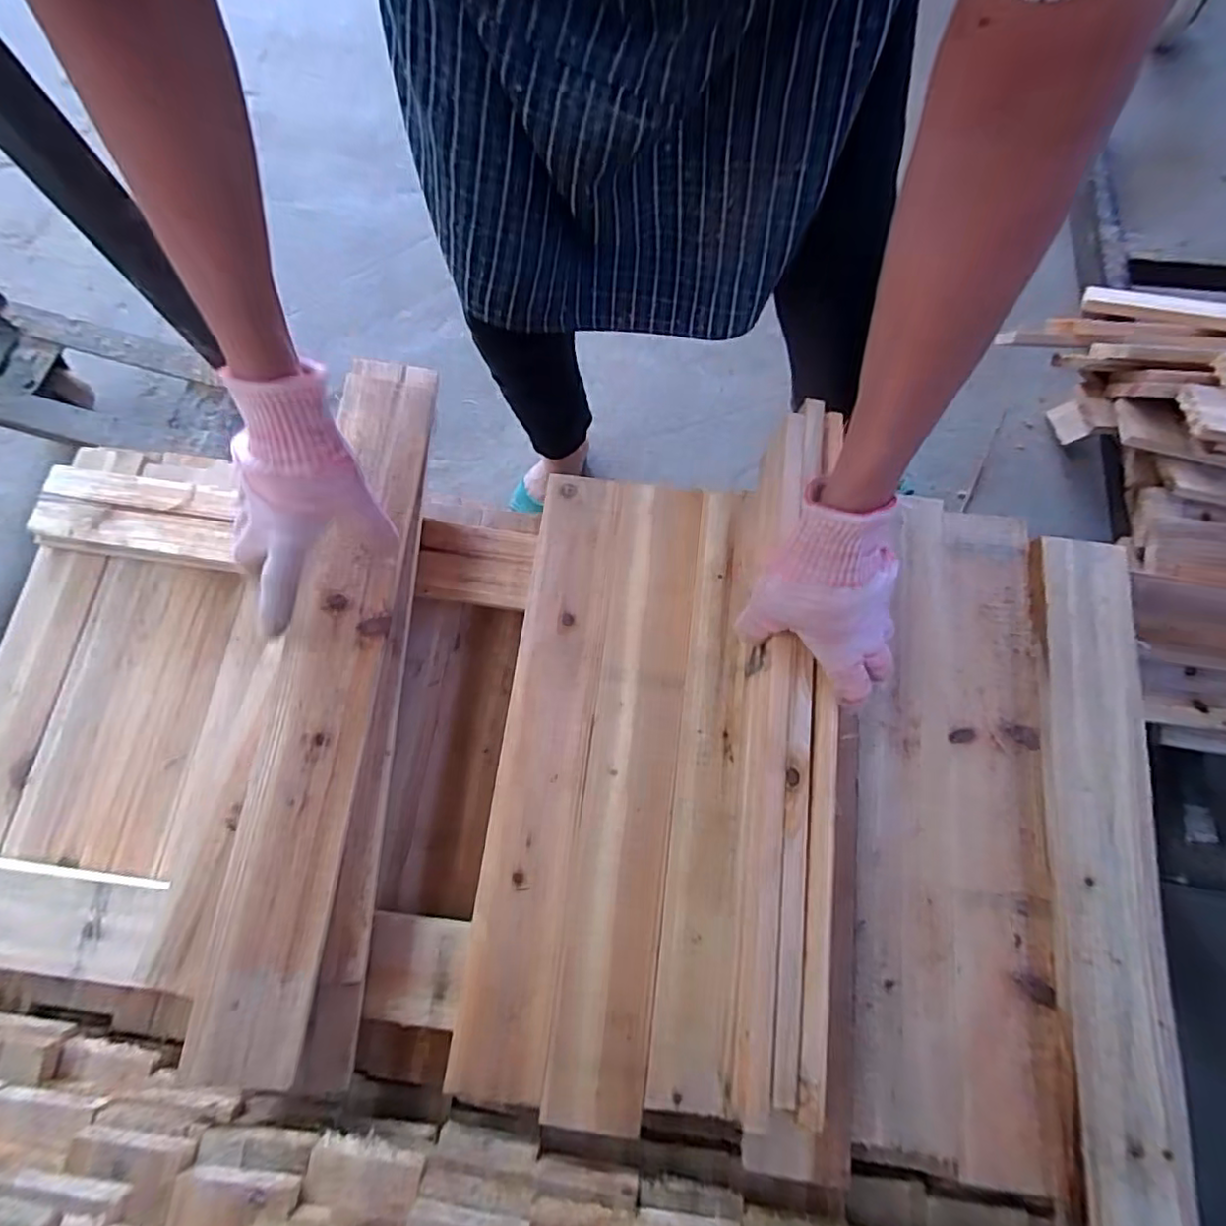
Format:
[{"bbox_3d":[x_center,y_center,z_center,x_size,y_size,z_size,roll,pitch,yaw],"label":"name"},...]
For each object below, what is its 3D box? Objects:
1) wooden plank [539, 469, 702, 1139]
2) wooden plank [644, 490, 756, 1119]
[{"bbox_3d":[0.014,0.124,0.500,0.074,0.012,0.495,7,74,2],"label":"wooden plank"},{"bbox_3d":[0.079,0.122,0.495,0.053,0.015,0.475,7,74,2],"label":"wooden plank"}]

